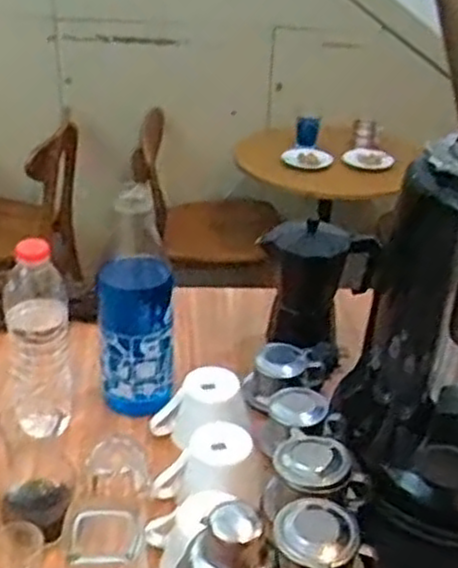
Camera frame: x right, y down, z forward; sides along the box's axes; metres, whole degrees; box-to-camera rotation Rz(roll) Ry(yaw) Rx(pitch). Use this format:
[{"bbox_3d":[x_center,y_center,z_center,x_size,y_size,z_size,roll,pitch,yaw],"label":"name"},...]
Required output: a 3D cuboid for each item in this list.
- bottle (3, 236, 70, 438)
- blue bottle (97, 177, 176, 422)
[{"bbox_3d":[-0.196,0.054,0.794,0.059,0.218,0.056,-4,31,-12],"label":"bottle"},{"bbox_3d":[-0.098,0.029,0.828,0.087,0.241,0.073,-3,31,-10],"label":"blue bottle"}]

